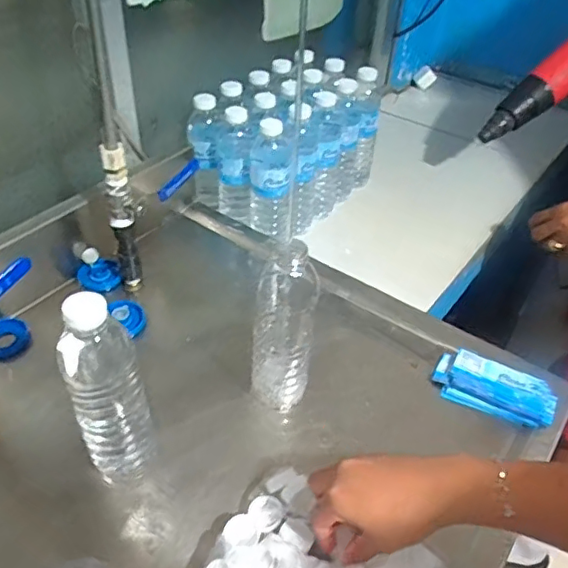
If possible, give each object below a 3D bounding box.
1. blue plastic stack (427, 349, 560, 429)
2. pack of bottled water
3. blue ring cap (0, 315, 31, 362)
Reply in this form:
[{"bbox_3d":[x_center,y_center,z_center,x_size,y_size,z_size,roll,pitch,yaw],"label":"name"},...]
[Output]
[{"bbox_3d":[0.238,0.116,0.636,0.129,0.020,0.065,20,44,18],"label":"blue plastic stack"},{"bbox_3d":[0.006,-0.227,0.910,0.169,0.197,0.290,29,48,26],"label":"pack of bottled water"},{"bbox_3d":[-0.333,0.064,0.665,0.055,0.011,0.064,-23,47,-26],"label":"blue ring cap"}]

